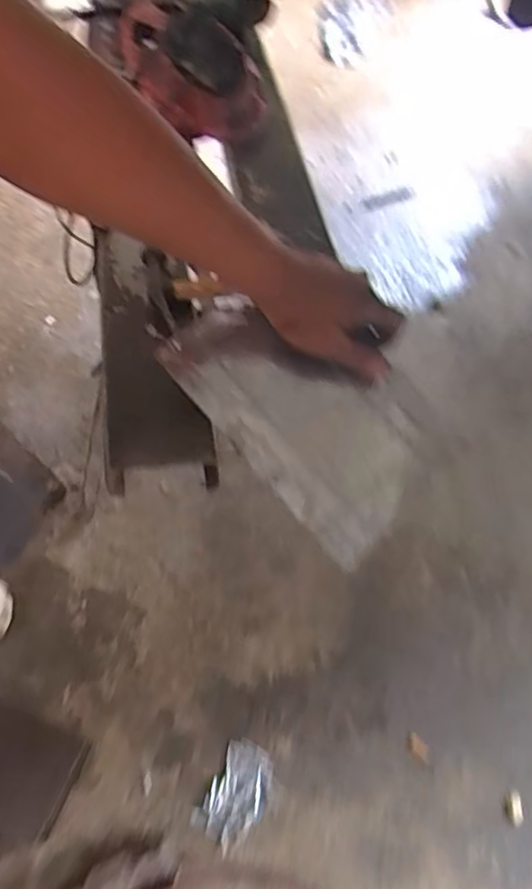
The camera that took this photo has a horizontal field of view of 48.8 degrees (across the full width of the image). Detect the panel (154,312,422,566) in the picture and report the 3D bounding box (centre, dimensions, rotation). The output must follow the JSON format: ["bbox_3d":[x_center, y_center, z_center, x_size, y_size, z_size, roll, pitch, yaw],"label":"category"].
[{"bbox_3d":[0.033,-0.029,0.547,0.139,0.029,0.257,-40,76,-18],"label":"panel"}]

